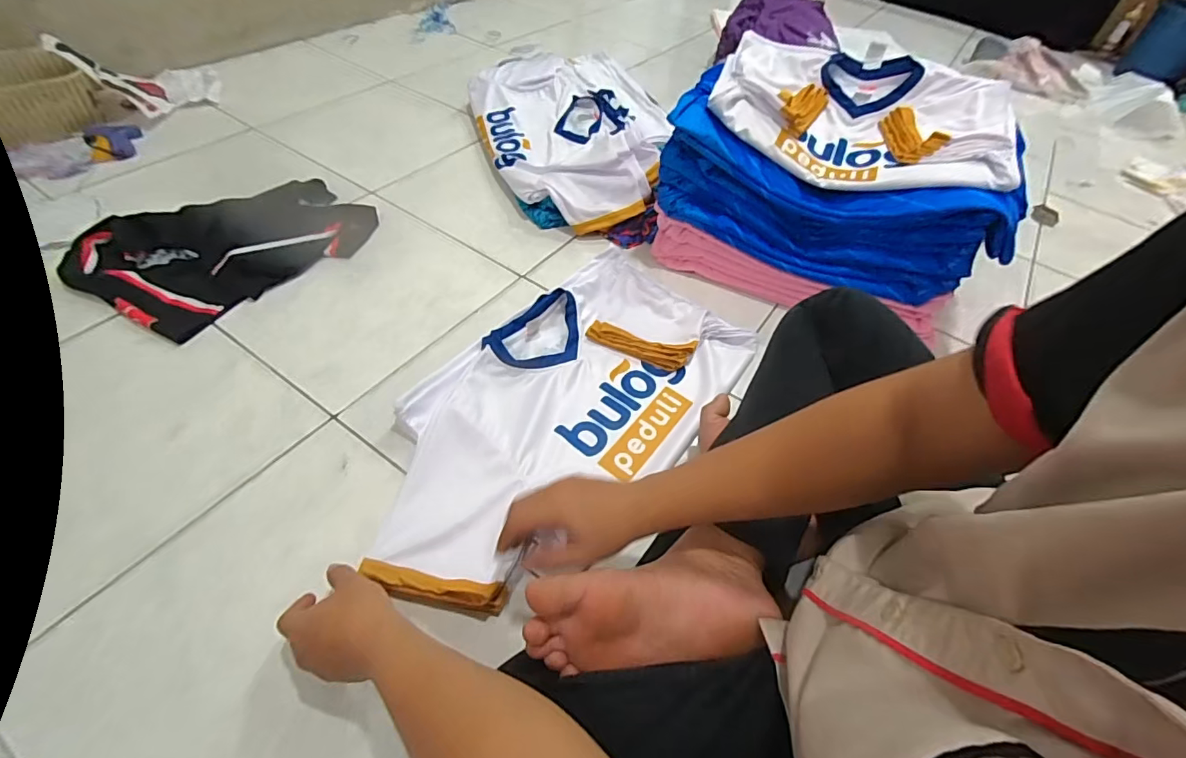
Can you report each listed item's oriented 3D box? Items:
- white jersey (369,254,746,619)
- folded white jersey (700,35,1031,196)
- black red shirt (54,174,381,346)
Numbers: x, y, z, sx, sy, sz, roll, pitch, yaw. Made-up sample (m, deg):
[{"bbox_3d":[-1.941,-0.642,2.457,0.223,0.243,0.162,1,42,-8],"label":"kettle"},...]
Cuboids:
[{"bbox_3d":[-0.032,0.033,0.727,0.342,0.045,0.619,28,53,17],"label":"white jersey"},{"bbox_3d":[0.438,-0.441,0.853,0.446,0.101,0.307,21,51,10],"label":"folded white jersey"},{"bbox_3d":[-0.634,-0.248,0.883,0.318,0.052,0.428,33,54,20],"label":"black red shirt"}]

